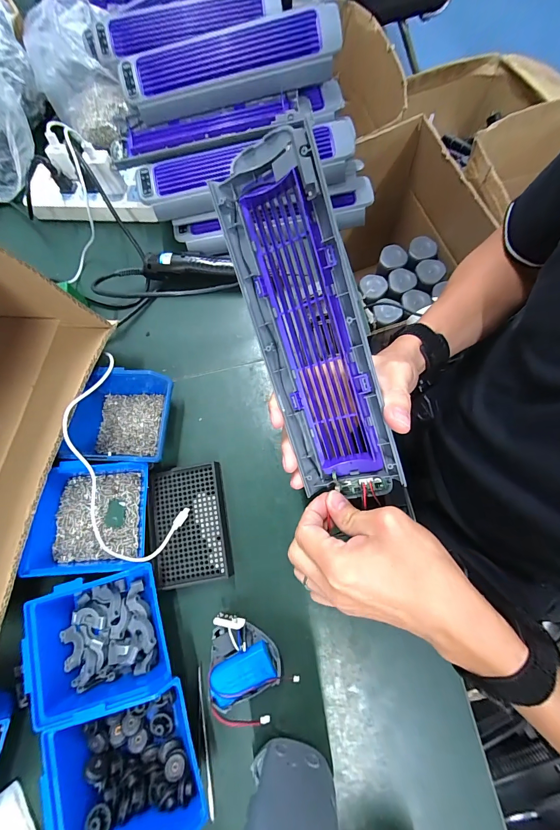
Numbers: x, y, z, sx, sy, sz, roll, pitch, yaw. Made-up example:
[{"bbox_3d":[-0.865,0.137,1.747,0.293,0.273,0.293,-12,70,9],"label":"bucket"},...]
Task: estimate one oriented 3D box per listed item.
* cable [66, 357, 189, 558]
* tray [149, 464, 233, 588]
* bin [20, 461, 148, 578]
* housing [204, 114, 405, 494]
[{"bbox_3d":[-0.203,0.053,0.384,0.113,0.074,0.248,-28,72,-5],"label":"cable"},{"bbox_3d":[-0.111,0.129,0.396,0.091,0.012,0.132,-11,74,3],"label":"tray"},{"bbox_3d":[-0.224,0.118,0.384,0.134,0.052,0.117,-4,72,3],"label":"bin"},{"bbox_3d":[0.023,-0.065,0.262,0.075,0.049,0.290,-19,100,-4],"label":"housing"}]

